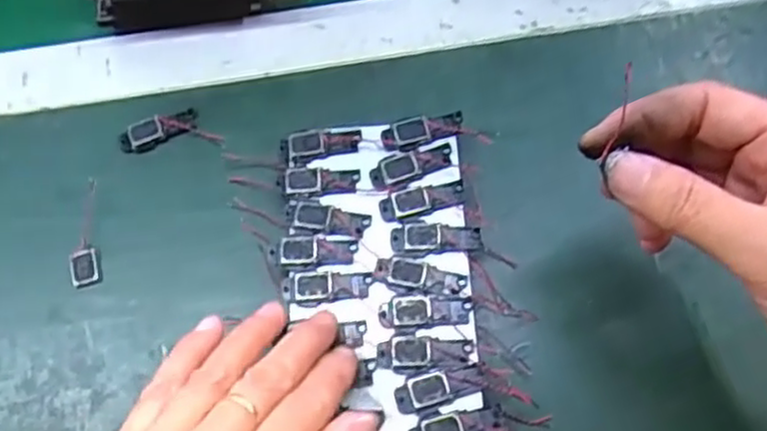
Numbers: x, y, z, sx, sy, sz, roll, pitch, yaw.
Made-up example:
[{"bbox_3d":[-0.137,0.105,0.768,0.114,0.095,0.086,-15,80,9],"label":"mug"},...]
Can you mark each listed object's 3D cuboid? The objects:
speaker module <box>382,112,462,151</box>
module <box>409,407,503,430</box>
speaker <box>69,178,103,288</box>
[{"bbox_3d":[0.019,-0.041,0.354,0.040,0.005,0.013,-17,69,-5],"label":"speaker module"},{"bbox_3d":[0.029,0.086,0.302,0.039,0.004,0.014,-16,69,-5],"label":"module"},{"bbox_3d":[-0.144,0.008,0.353,0.014,0.010,0.050,-7,69,-1],"label":"speaker"}]

